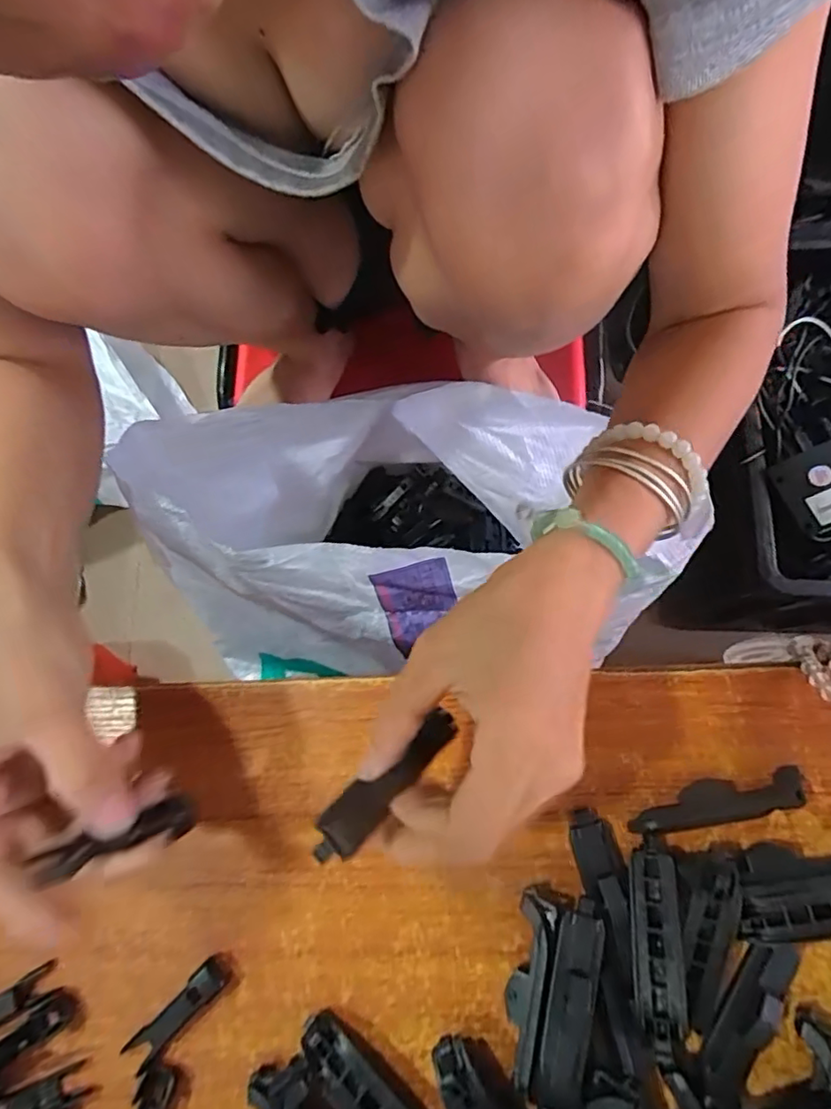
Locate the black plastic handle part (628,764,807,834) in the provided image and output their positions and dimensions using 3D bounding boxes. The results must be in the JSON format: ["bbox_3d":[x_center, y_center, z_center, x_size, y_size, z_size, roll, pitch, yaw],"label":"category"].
[{"bbox_3d":[0.132,0.110,0.250,0.074,0.015,0.017,-12,75,3],"label":"black plastic handle part"}]

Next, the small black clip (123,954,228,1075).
[{"bbox_3d":[-0.106,0.204,0.250,0.054,0.010,0.013,-44,76,-6],"label":"small black clip"}]

